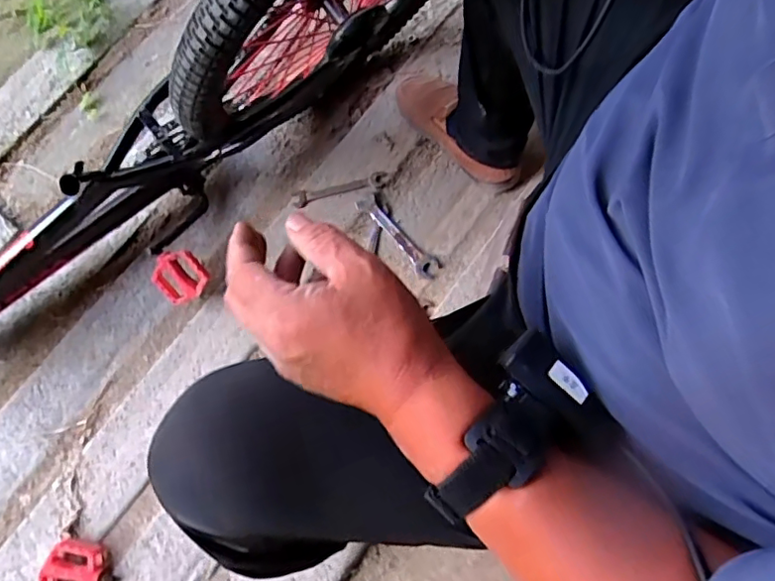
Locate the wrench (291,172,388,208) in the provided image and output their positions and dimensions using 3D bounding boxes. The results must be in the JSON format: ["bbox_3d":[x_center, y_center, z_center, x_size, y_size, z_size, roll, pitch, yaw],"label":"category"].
[{"bbox_3d":[-0.077,-0.171,0.958,0.162,0.008,0.031,-17,72,-1],"label":"wrench"}]

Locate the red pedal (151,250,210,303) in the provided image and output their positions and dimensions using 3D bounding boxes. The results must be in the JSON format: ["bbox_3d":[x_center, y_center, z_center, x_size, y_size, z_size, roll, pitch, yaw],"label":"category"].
[{"bbox_3d":[-0.316,-0.023,0.873,0.079,0.018,0.079,-29,113,10],"label":"red pedal"}]

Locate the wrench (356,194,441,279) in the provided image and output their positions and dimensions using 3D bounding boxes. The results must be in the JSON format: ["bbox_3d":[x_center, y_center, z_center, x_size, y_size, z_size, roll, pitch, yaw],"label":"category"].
[{"bbox_3d":[0.016,-0.090,0.928,0.037,0.009,0.174,-43,74,-9],"label":"wrench"}]

